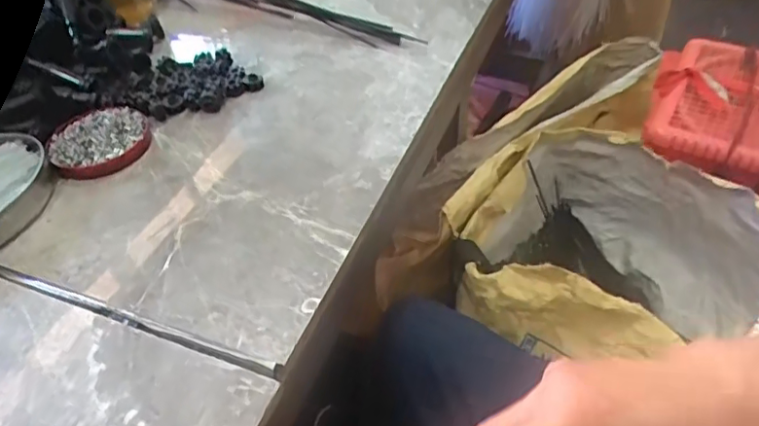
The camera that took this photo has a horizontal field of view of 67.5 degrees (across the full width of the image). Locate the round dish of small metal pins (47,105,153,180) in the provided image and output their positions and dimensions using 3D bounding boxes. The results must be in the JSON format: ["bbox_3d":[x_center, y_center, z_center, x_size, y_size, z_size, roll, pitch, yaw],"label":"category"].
[{"bbox_3d":[-0.238,-0.062,0.487,0.080,0.016,0.074,-2,46,2],"label":"round dish of small metal pins"}]

